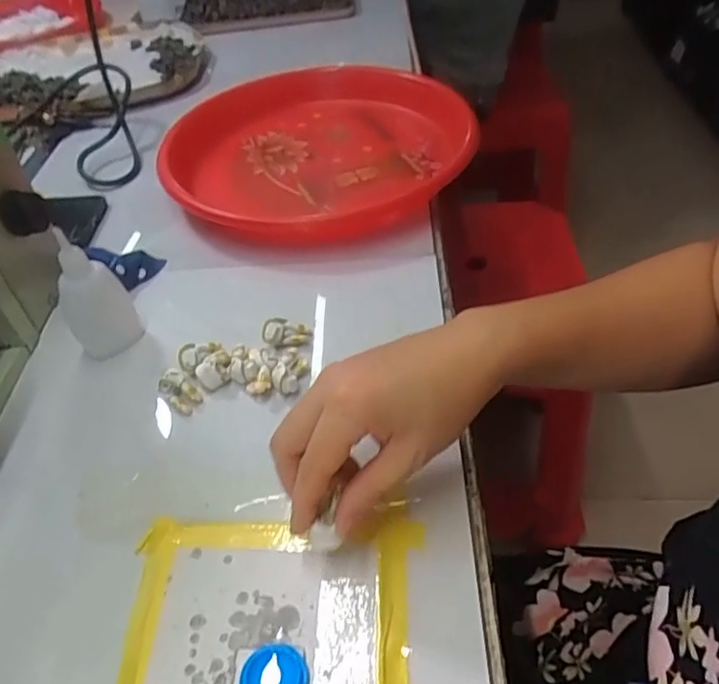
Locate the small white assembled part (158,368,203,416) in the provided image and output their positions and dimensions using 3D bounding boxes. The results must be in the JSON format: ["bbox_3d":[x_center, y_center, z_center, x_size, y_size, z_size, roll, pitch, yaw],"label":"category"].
[{"bbox_3d":[-0.115,0.031,0.387,0.025,0.017,0.020,33,57,30],"label":"small white assembled part"}]

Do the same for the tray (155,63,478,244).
[{"bbox_3d":[-0.030,-0.184,0.559,0.266,0.051,0.273,7,47,10],"label":"tray"}]

